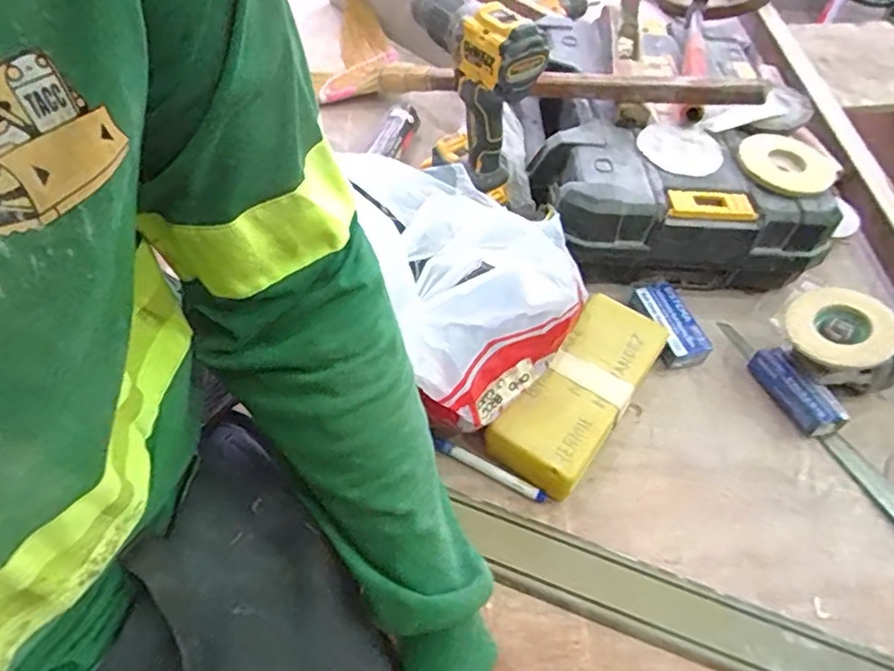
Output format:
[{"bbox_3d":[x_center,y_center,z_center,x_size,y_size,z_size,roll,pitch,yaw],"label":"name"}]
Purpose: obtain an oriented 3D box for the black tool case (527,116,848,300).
[{"bbox_3d":[0.259,-0.144,0.712,0.303,0.121,0.167,0,51,-4],"label":"black tool case"}]

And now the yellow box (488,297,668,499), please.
[{"bbox_3d":[0.134,0.054,0.601,0.088,0.052,0.219,31,56,20],"label":"yellow box"}]

